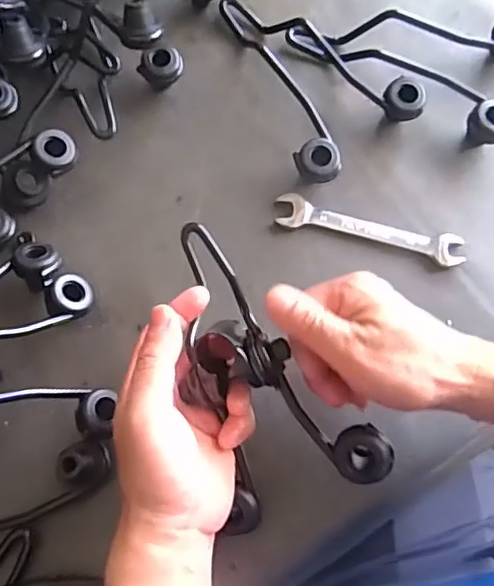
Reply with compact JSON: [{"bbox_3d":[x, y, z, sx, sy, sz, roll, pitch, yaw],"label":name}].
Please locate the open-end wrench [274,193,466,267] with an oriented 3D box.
[{"bbox_3d":[0.094,-0.048,0.451,0.141,0.007,0.023,15,72,5],"label":"open-end wrench"}]

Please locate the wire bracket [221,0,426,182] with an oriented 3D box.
[{"bbox_3d":[0.064,-0.189,0.486,0.117,0.035,0.198,-20,73,-6],"label":"wire bracket"}]

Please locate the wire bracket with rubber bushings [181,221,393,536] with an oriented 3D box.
[{"bbox_3d":[0.010,0.037,0.367,0.103,0.061,0.191,-16,73,-5],"label":"wire bracket with rubber bushings"}]

